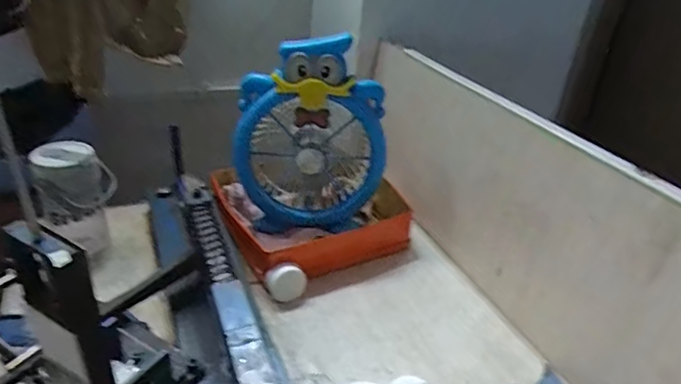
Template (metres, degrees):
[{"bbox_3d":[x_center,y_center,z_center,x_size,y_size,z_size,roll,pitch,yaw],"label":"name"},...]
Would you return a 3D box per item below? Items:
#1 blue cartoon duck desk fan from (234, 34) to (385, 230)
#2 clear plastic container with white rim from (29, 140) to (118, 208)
[{"bbox_3d":[-0.045,-0.082,0.786,0.212,0.272,0.117,-7,34,-19],"label":"blue cartoon duck desk fan"},{"bbox_3d":[-0.361,-0.020,0.707,0.095,0.072,0.085,-15,37,-30],"label":"clear plastic container with white rim"}]

